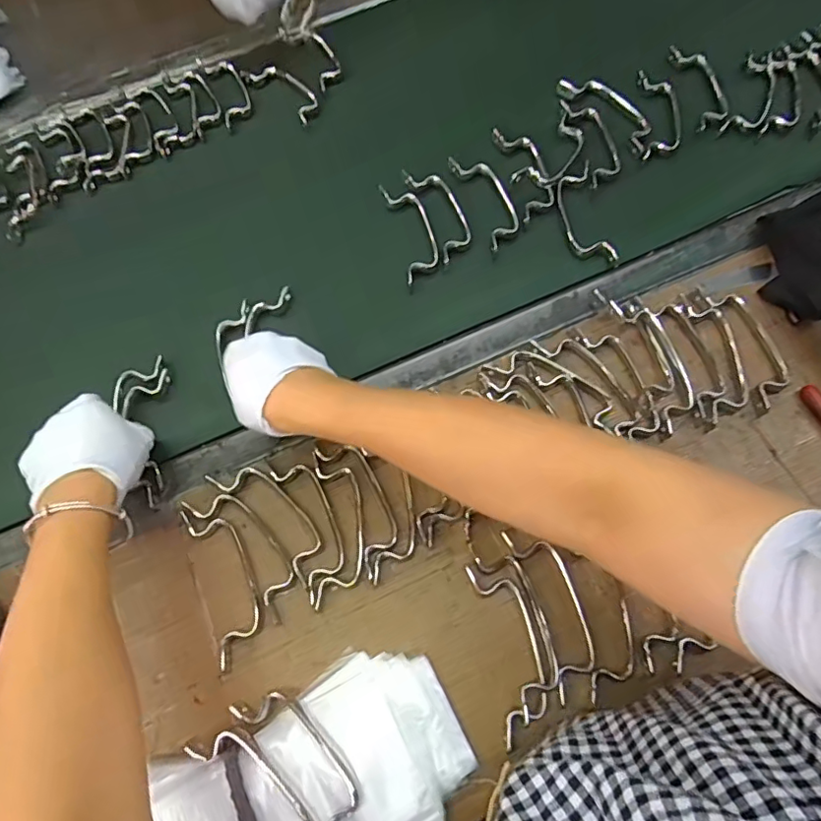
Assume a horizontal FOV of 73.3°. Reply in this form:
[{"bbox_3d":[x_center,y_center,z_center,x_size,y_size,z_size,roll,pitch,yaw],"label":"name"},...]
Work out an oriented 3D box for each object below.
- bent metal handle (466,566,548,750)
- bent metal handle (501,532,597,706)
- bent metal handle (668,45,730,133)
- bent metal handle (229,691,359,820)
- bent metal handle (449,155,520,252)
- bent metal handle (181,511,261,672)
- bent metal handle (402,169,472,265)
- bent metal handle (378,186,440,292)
[{"bbox_3d":[0.077,0.178,0.414,0.040,0.019,0.125,-11,68,-2],"label":"bent metal handle"},{"bbox_3d":[0.112,0.151,0.425,0.040,0.008,0.127,-16,68,-4],"label":"bent metal handle"},{"bbox_3d":[0.335,-0.370,0.631,0.049,0.017,0.140,-4,68,1],"label":"bent metal handle"},{"bbox_3d":[-0.076,0.245,0.386,0.126,0.012,0.039,42,75,17],"label":"bent metal handle"},{"bbox_3d":[0.080,-0.226,0.578,0.038,0.015,0.127,-20,69,-5],"label":"bent metal handle"},{"bbox_3d":[-0.150,0.138,0.451,0.042,0.009,0.129,-20,69,-6],"label":"bent metal handle"},{"bbox_3d":[0.032,-0.210,0.577,0.041,0.007,0.124,-20,69,-6],"label":"bent metal handle"},{"bbox_3d":[0.002,-0.184,0.569,0.040,0.011,0.129,-14,68,-3],"label":"bent metal handle"}]

